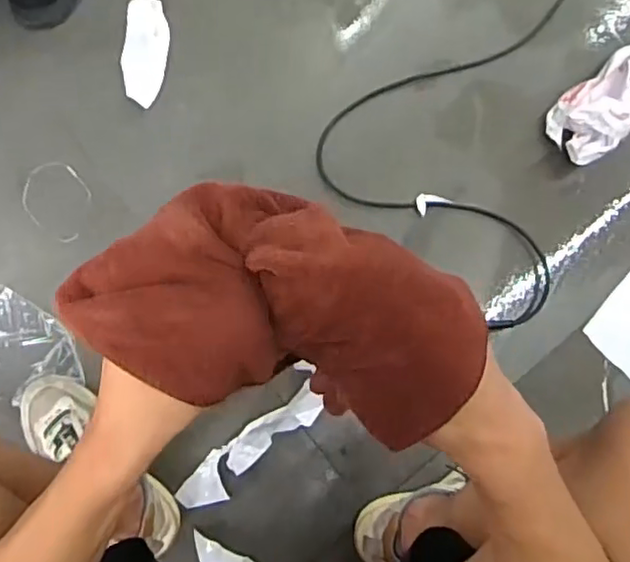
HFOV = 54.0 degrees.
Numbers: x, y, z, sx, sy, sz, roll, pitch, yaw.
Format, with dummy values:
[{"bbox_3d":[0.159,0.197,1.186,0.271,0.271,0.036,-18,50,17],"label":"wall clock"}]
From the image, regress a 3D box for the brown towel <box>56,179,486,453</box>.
[{"bbox_3d":[-0.018,0.015,0.325,0.203,0.066,0.113,14,81,-3],"label":"brown towel"}]

